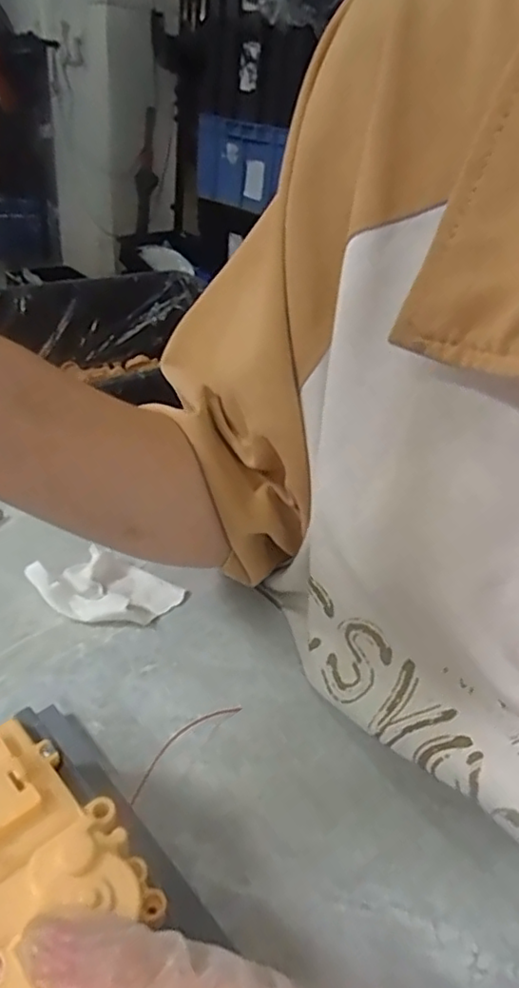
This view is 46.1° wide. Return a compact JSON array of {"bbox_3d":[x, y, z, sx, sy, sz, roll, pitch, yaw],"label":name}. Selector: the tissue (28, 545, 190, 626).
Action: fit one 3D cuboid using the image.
[{"bbox_3d":[-0.087,0.052,0.347,0.075,0.016,0.051,19,36,16],"label":"tissue"}]

